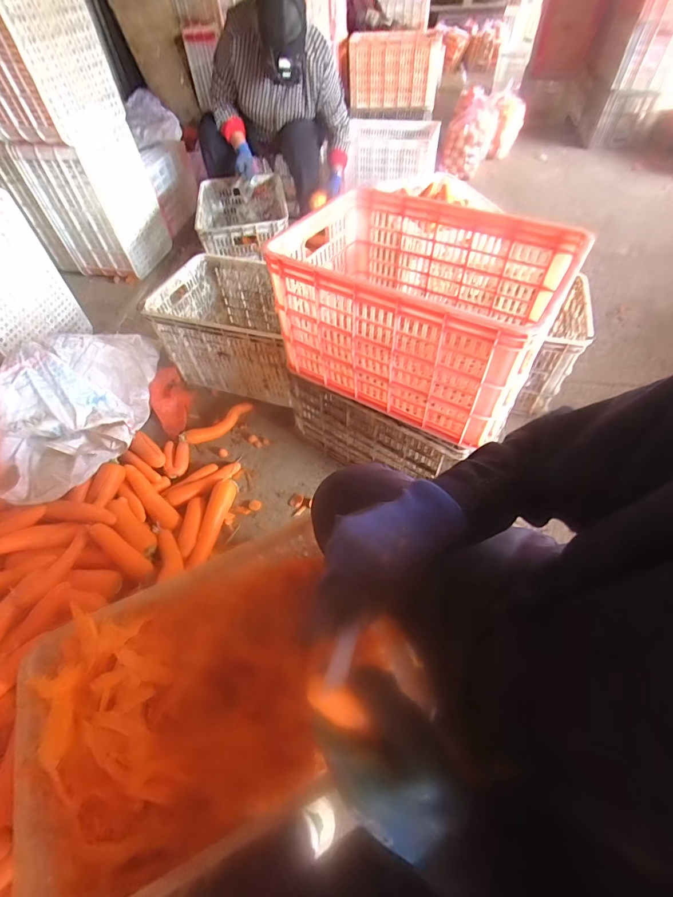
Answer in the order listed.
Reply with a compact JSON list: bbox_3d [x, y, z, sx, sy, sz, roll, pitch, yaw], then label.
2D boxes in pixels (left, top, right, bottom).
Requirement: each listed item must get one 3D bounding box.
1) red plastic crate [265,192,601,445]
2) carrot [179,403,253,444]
[{"bbox_3d":[0.166,-0.302,0.796,0.518,0.267,0.377,26,59,21],"label":"red plastic crate"},{"bbox_3d":[-0.363,-0.075,1.167,0.236,0.034,0.062,-34,59,-20],"label":"carrot"}]

